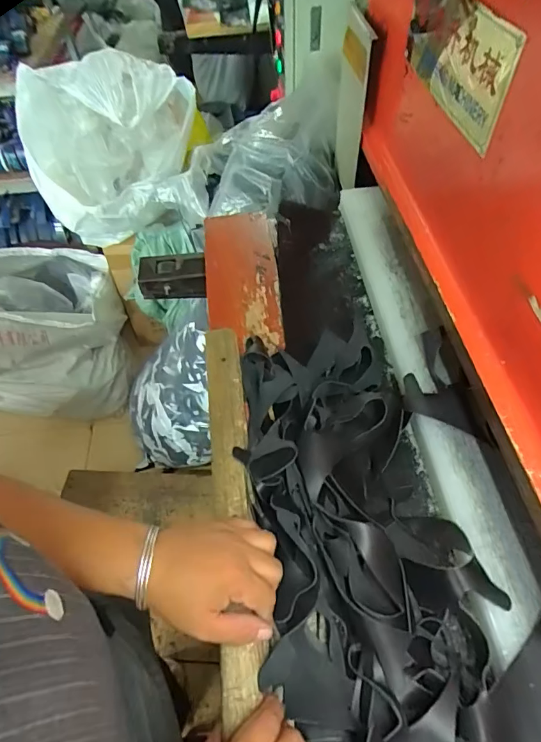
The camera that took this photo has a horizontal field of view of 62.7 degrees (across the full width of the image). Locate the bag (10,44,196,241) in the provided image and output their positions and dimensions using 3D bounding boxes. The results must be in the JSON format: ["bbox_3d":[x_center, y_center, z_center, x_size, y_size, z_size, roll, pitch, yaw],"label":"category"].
[{"bbox_3d":[-0.408,-0.552,1.179,0.450,0.434,0.209,-19,56,-13],"label":"bag"}]

